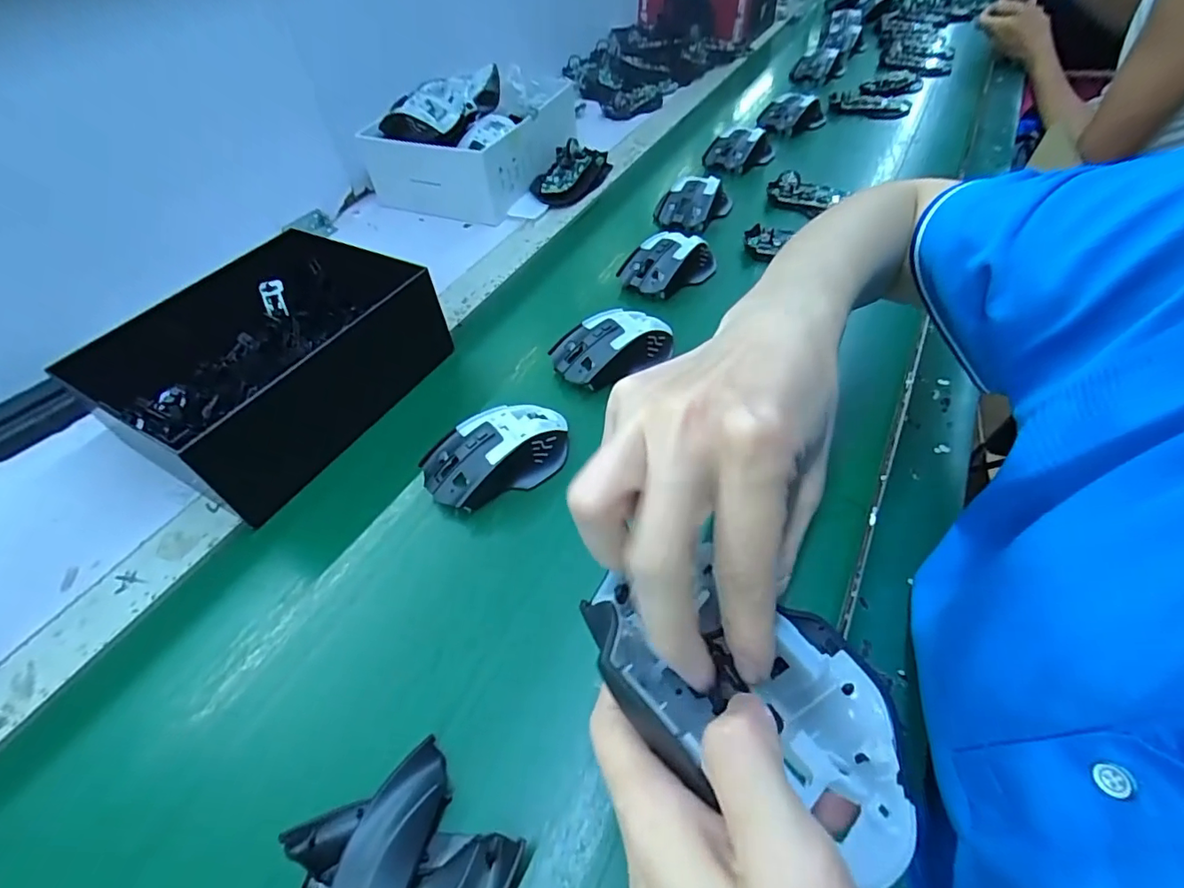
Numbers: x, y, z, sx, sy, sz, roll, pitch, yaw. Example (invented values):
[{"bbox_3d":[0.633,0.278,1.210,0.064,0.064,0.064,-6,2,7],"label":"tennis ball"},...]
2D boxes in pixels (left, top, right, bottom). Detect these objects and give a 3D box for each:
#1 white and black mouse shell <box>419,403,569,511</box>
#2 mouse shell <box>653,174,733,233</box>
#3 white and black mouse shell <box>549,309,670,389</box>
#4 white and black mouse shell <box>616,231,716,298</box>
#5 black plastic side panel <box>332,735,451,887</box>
[{"bbox_3d":[-0.071,0.006,0.405,0.112,0.041,0.061,-24,52,-15],"label":"white and black mouse shell"},{"bbox_3d":[0.118,-0.292,0.643,0.071,0.038,0.108,27,57,25],"label":"mouse shell"},{"bbox_3d":[0.020,-0.088,0.474,0.108,0.036,0.060,-19,50,-11],"label":"white and black mouse shell"},{"bbox_3d":[0.081,-0.188,0.558,0.101,0.041,0.054,-30,53,-19],"label":"white and black mouse shell"},{"bbox_3d":[-0.098,0.194,0.253,0.035,0.012,0.095,8,51,12],"label":"black plastic side panel"}]

